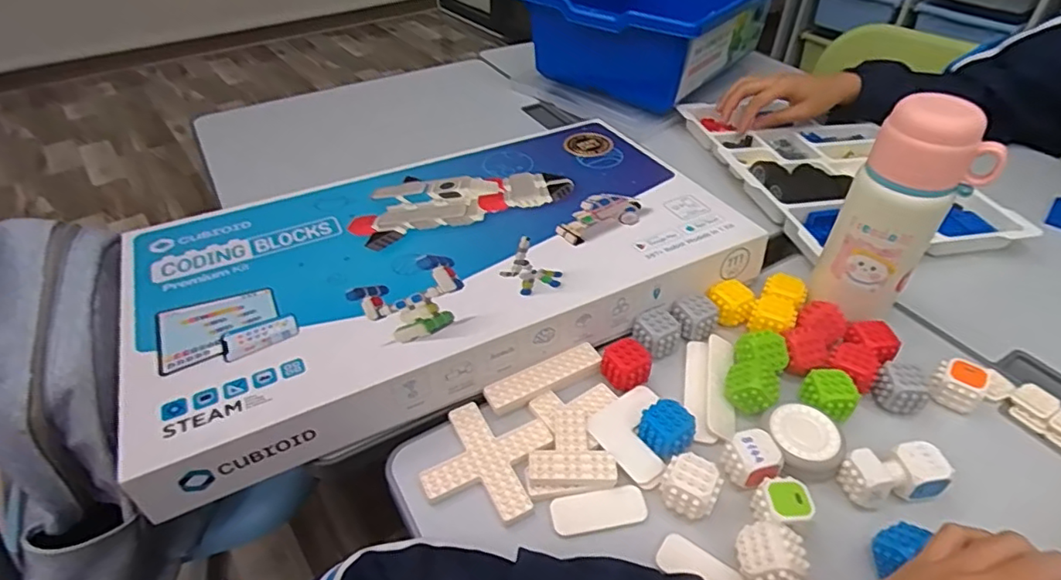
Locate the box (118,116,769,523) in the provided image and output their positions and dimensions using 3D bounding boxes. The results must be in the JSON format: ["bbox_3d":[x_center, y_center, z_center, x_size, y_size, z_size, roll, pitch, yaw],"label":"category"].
[{"bbox_3d":[-0.085,-0.030,0.554,0.529,0.059,0.315,-22,47,-24],"label":"box"}]

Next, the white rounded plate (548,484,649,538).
[{"bbox_3d":[0.048,0.156,0.404,0.067,0.005,0.028,-7,42,-9],"label":"white rounded plate"}]

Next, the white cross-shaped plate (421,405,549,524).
[{"bbox_3d":[-0.032,0.127,0.429,0.080,0.009,0.080,12,43,12],"label":"white cross-shaped plate"}]

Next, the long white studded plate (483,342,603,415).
[{"bbox_3d":[0.012,0.072,0.473,0.104,0.013,0.024,-20,46,-22],"label":"long white studded plate"}]

